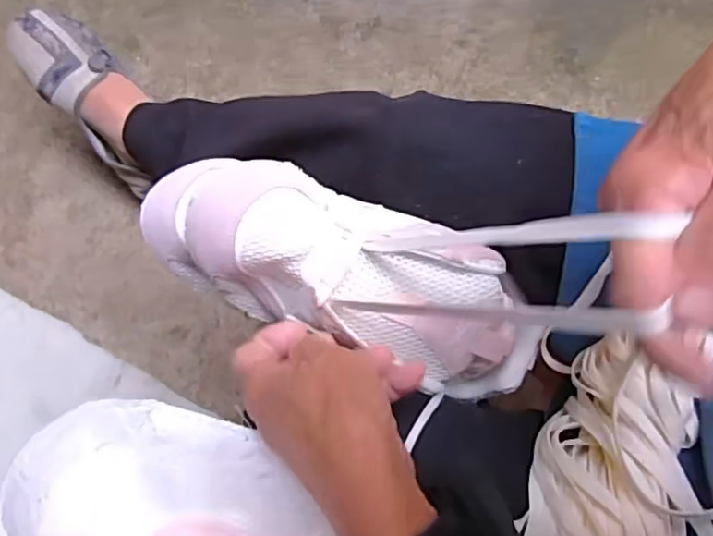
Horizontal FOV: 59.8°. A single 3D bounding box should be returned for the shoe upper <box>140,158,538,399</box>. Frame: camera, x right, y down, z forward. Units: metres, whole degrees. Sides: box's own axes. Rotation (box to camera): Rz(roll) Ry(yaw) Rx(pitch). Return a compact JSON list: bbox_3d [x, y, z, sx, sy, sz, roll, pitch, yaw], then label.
[{"bbox_3d":[-0.004,-0.003,0.362,0.246,0.068,0.089,22,79,-2],"label":"shoe upper"}]

